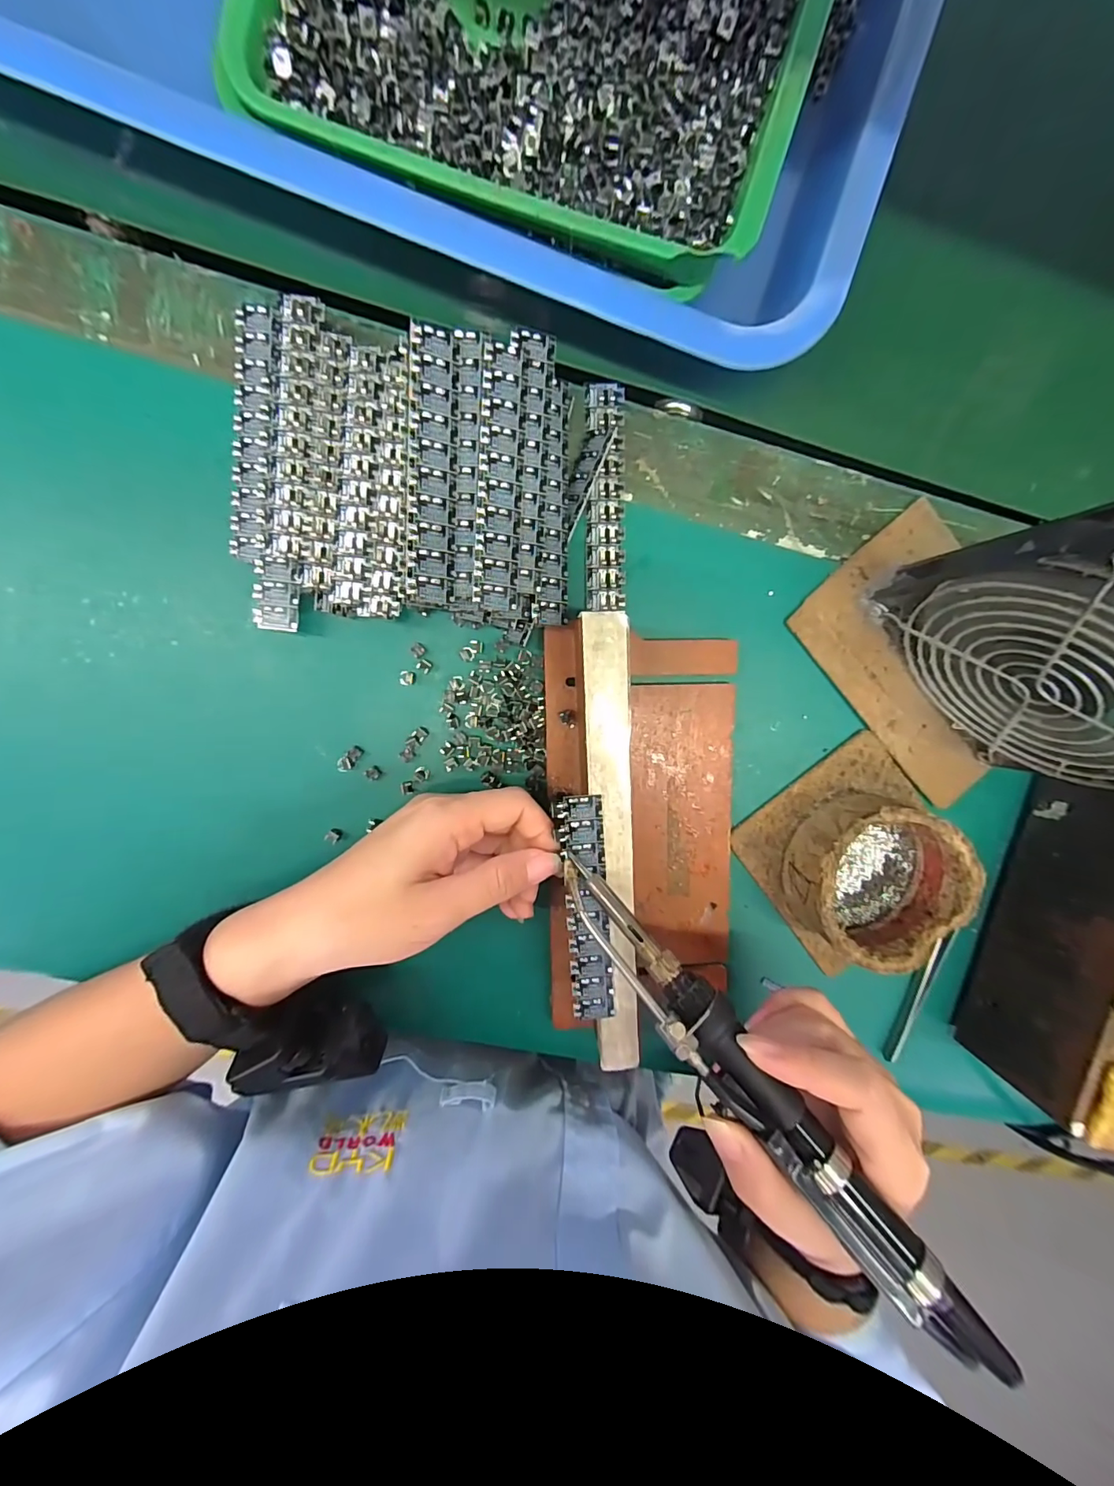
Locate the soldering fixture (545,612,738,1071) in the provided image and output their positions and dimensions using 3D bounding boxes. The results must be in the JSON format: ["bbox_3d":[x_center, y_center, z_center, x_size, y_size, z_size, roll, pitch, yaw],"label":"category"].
[{"bbox_3d":[0.047,0.047,0.246,0.099,0.043,0.206,-1,97,-5],"label":"soldering fixture"}]

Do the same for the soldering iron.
[{"bbox_3d":[0.072,0.127,0.185,0.022,0.018,0.200,-44,72,2],"label":"soldering iron"}]

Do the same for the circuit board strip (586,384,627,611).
[{"bbox_3d":[0.025,-0.122,0.247,0.019,0.004,0.108,-1,97,-5],"label":"circuit board strip"}]

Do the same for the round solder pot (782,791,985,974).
[{"bbox_3d":[0.167,0.071,0.260,0.081,0.040,0.078,-1,97,-5],"label":"round solder pot"}]

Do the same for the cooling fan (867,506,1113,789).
[{"bbox_3d":[0.217,-0.027,0.208,0.027,0.128,0.132,-42,98,1],"label":"cooling fan"}]

